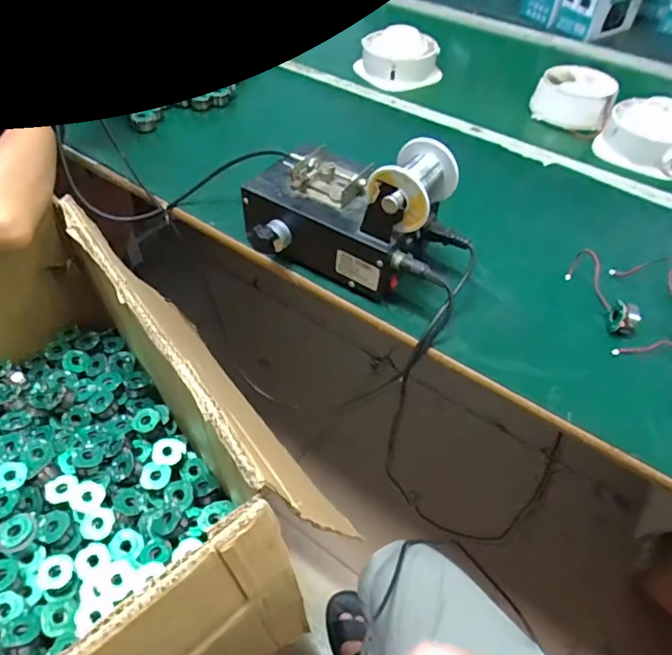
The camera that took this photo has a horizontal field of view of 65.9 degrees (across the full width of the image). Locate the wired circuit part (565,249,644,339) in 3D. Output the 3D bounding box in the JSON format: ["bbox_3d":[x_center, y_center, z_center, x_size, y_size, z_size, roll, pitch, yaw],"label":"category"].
[{"bbox_3d":[0.274,-0.041,0.535,0.020,0.039,0.101,-13,51,-14],"label":"wired circuit part"}]

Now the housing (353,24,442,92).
[{"bbox_3d":[0.109,-0.468,0.894,0.142,0.056,0.102,5,49,2],"label":"housing"}]

